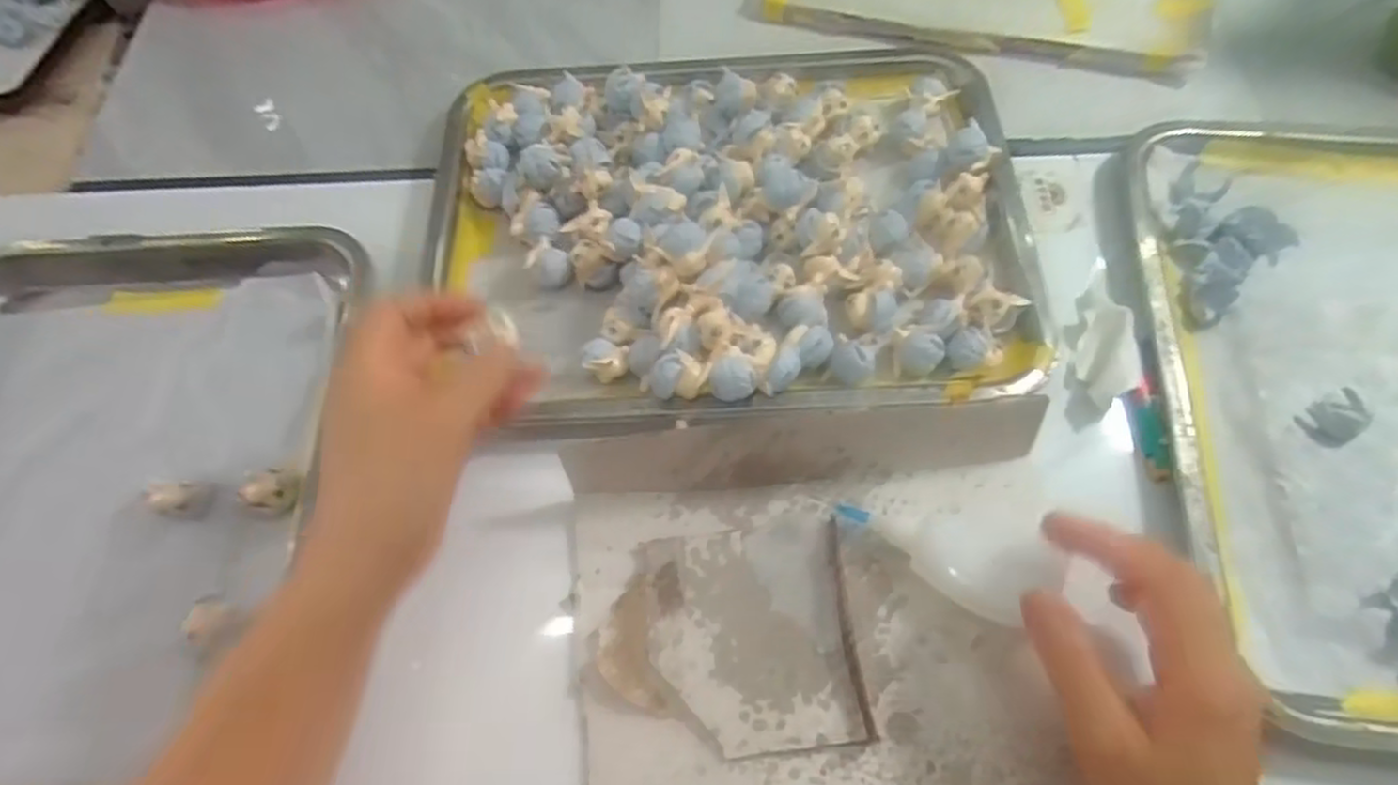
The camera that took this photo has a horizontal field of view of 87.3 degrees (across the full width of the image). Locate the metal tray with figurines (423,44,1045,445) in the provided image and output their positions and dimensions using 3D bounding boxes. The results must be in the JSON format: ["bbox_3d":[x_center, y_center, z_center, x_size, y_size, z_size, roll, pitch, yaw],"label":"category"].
[{"bbox_3d":[0.014,-0.105,0.431,0.345,0.042,0.264,-2,63,2],"label":"metal tray with figurines"}]

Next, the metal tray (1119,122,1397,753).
[{"bbox_3d":[0.374,-0.001,0.374,0.262,0.025,0.346,4,65,5],"label":"metal tray"}]

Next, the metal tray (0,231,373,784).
[{"bbox_3d":[-0.323,0.061,0.378,0.242,0.023,0.349,-1,63,3],"label":"metal tray"}]

